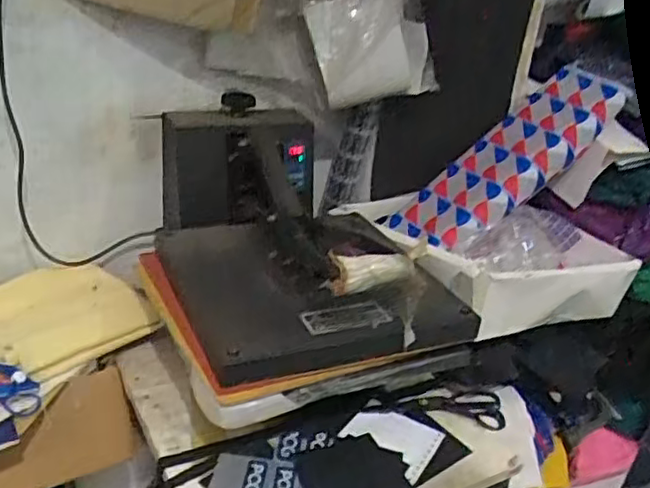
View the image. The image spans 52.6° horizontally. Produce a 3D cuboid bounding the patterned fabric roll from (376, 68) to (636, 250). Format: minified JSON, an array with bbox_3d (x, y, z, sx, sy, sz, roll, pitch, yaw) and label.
[{"bbox_3d":[0.372,-0.169,1.375,0.547,0.064,0.227,-38,38,-3],"label":"patterned fabric roll"}]

